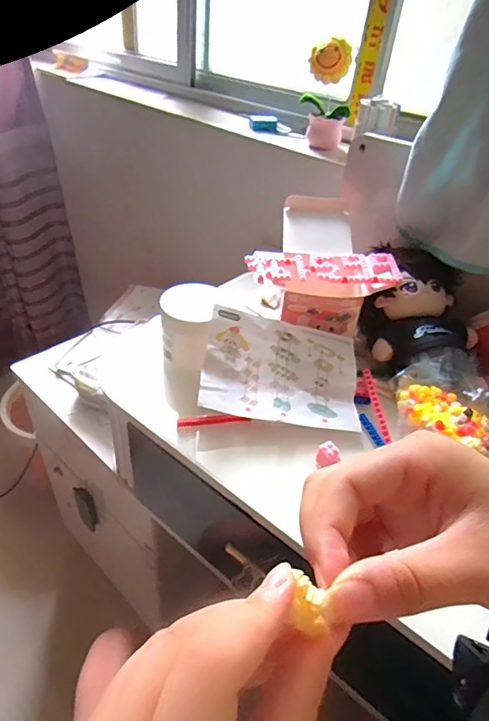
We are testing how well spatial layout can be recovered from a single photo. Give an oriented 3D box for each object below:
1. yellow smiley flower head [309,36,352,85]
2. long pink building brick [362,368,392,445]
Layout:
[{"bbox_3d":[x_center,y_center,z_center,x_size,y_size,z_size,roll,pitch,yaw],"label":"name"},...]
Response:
[{"bbox_3d":[0.129,-0.451,0.665,0.059,0.053,0.017,13,39,9],"label":"yellow smiley flower head"},{"bbox_3d":[0.141,0.046,0.475,0.010,0.010,0.081,-1,58,-9],"label":"long pink building brick"}]

